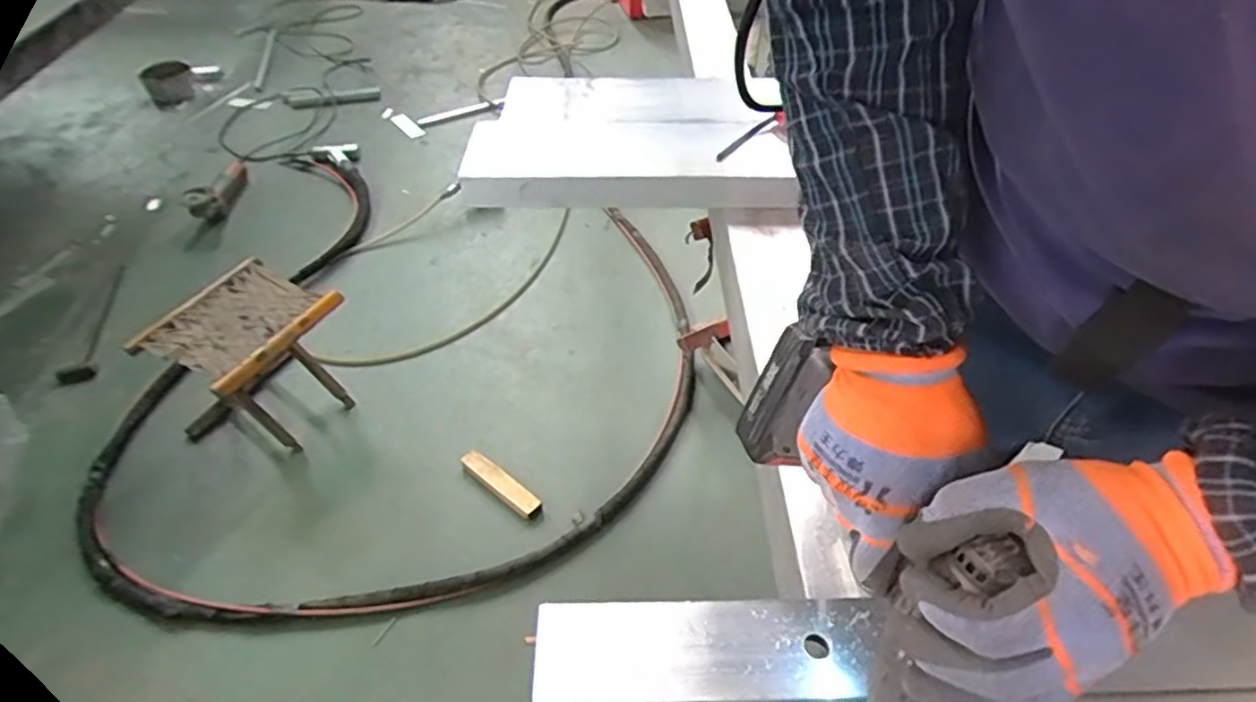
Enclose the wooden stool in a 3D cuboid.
[{"bbox_3d":[-0.690,0.018,1.307,0.218,0.258,0.273,21,50,20],"label":"wooden stool"}]

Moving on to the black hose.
[{"bbox_3d":[-0.445,-0.022,1.495,1.169,0.067,1.325,6,47,7],"label":"black hose"}]

